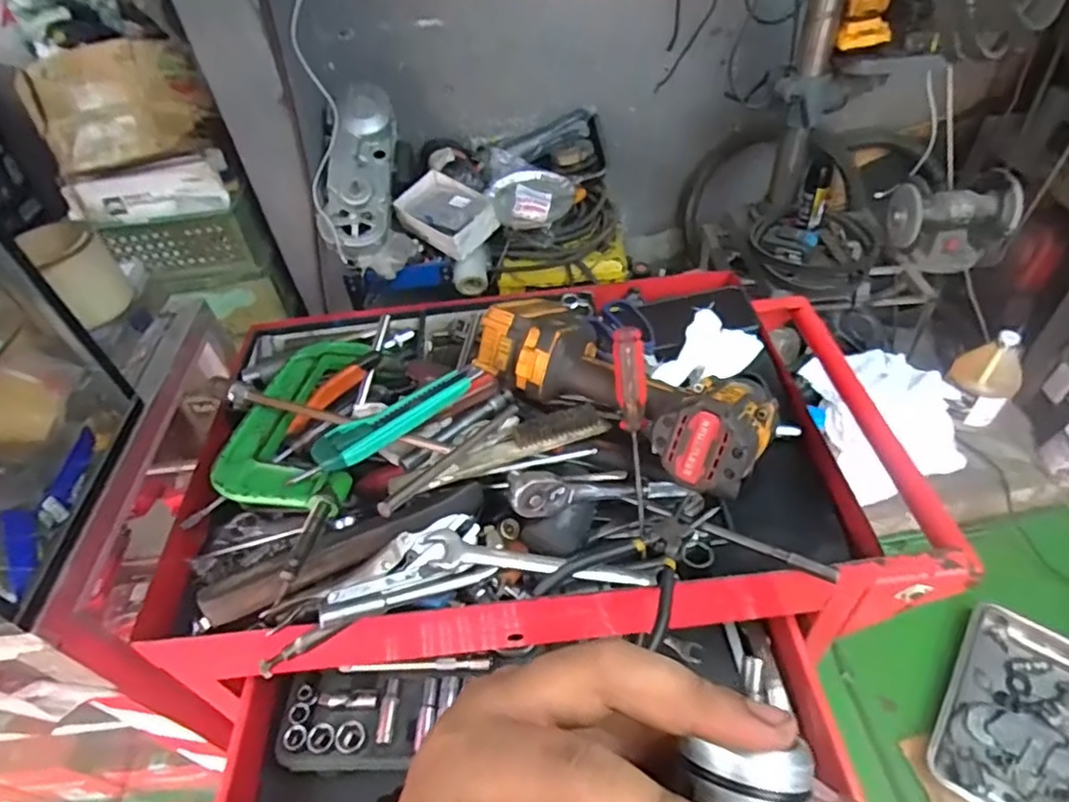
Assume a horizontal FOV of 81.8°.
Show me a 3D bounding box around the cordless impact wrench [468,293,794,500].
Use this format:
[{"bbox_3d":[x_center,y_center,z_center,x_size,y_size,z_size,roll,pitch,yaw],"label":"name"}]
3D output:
[{"bbox_3d":[0.078,-0.022,0.553,0.270,0.074,0.117,28,55,30],"label":"cordless impact wrench"}]

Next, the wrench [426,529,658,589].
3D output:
[{"bbox_3d":[0.011,0.136,0.508,0.191,0.014,0.030,12,45,-10],"label":"wrench"}]

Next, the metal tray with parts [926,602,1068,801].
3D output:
[{"bbox_3d":[1.019,0.646,1.228,0.338,0.041,0.433,25,53,28],"label":"metal tray with parts"}]

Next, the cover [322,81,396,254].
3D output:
[{"bbox_3d":[-0.409,-0.557,1.454,0.143,0.119,0.451,-3,69,4],"label":"cover"}]

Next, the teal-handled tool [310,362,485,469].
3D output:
[{"bbox_3d":[-0.110,0.011,0.516,0.152,0.020,0.031,-33,51,-24],"label":"teal-handled tool"}]

